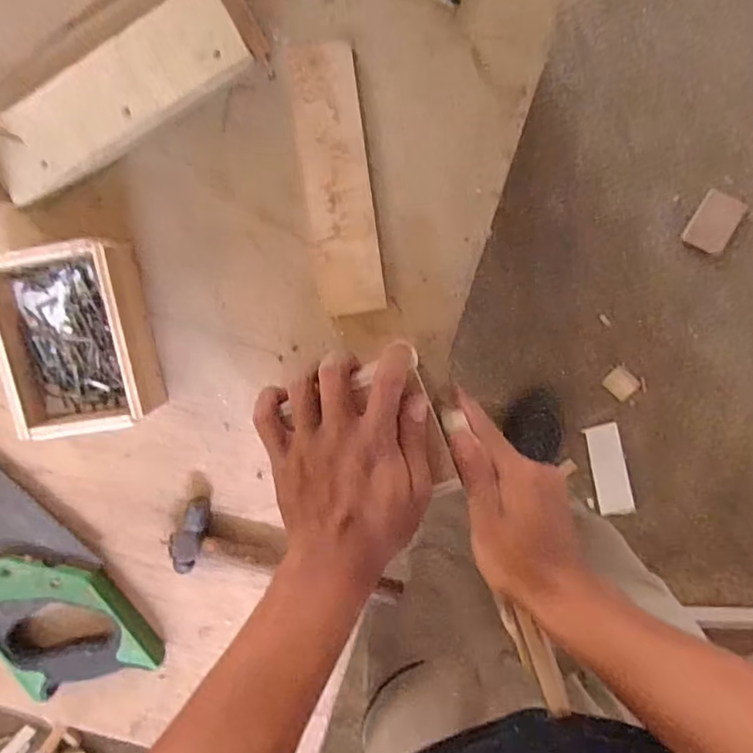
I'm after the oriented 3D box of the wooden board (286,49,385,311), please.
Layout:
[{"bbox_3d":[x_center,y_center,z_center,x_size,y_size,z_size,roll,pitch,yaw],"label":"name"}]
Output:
[{"bbox_3d":[-0.027,-0.133,0.400,0.046,0.006,0.177,-8,104,-4],"label":"wooden board"}]

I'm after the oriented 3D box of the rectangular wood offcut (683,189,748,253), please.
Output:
[{"bbox_3d":[0.661,-0.301,1.120,0.081,0.017,0.107,25,102,-2],"label":"rectangular wood offcut"}]

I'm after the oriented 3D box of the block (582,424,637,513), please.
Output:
[{"bbox_3d":[0.502,0.201,1.233,0.074,0.009,0.203,-14,101,6],"label":"block"}]

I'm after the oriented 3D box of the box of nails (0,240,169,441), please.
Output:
[{"bbox_3d":[-0.216,-0.027,0.410,0.097,0.041,0.131,-6,103,2],"label":"box of nails"}]

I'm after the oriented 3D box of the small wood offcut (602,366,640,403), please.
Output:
[{"bbox_3d":[0.515,0.017,1.204,0.064,0.009,0.056,40,101,-5],"label":"small wood offcut"}]

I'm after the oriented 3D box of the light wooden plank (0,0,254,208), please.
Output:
[{"bbox_3d":[-0.172,-0.179,0.375,0.183,0.019,0.055,-28,115,6],"label":"light wooden plank"}]

